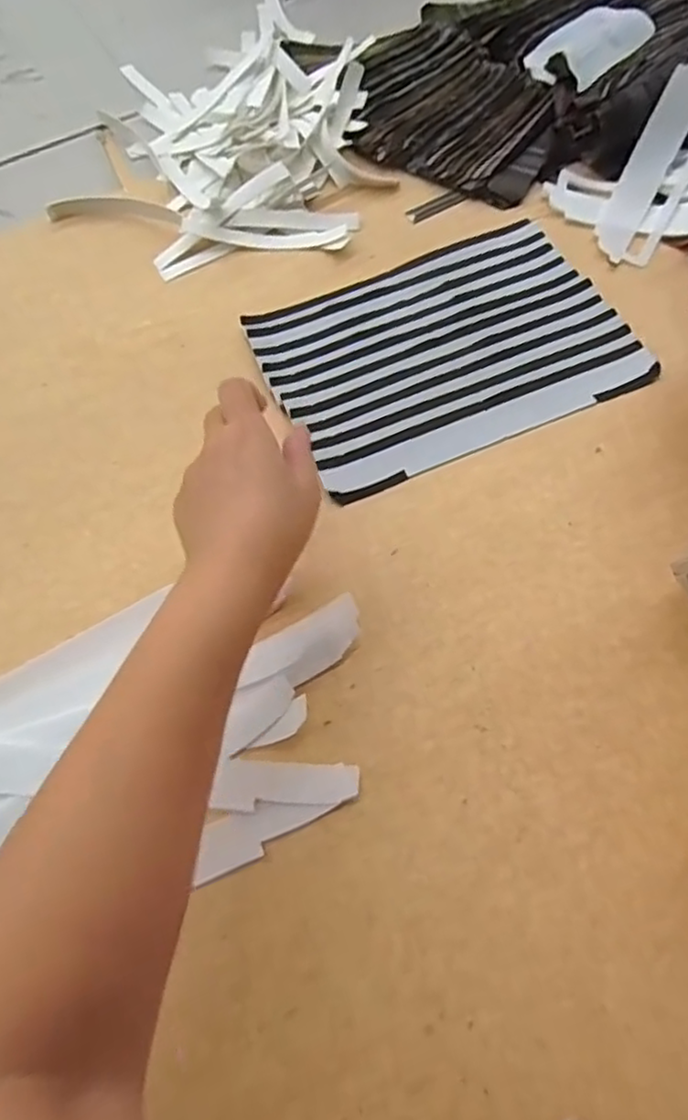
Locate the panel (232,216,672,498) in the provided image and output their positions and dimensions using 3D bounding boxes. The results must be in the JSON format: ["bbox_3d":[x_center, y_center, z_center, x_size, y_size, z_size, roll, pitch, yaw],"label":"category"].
[{"bbox_3d":[0.075,-0.159,0.503,0.256,0.010,0.181,-22,67,-8],"label":"panel"}]

